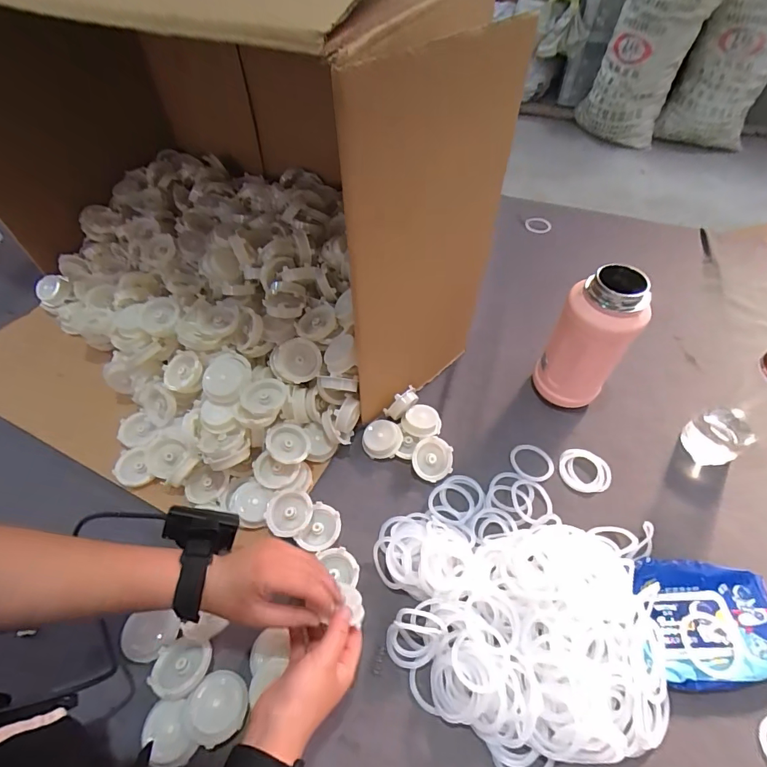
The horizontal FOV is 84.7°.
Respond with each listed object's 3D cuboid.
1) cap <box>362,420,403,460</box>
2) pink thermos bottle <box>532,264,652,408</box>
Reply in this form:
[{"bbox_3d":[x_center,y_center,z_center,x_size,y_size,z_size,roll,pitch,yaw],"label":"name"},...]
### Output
[{"bbox_3d":[0.000,0.080,0.599,0.051,0.028,0.054,0,53,0],"label":"cap"},{"bbox_3d":[0.277,-0.051,0.578,0.090,0.211,0.072,29,58,20],"label":"pink thermos bottle"}]

